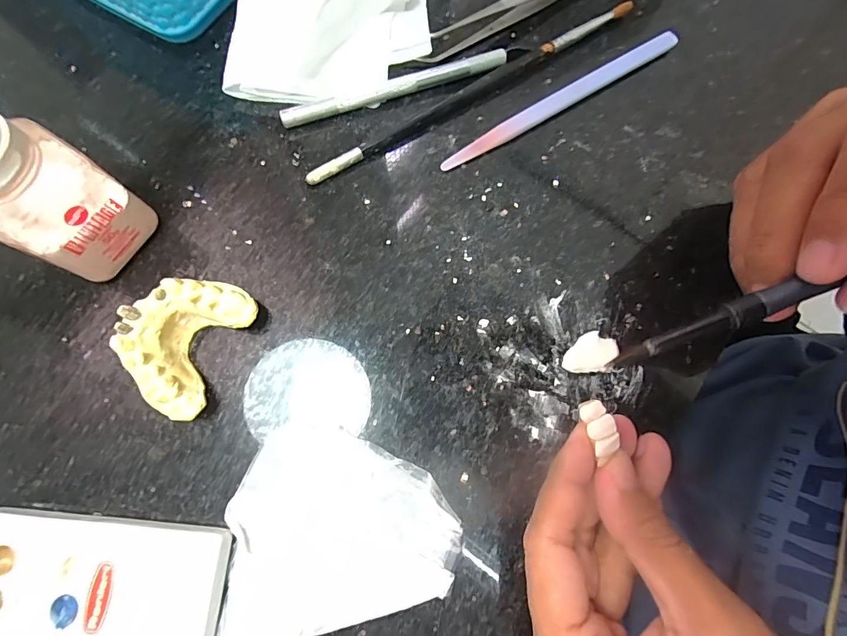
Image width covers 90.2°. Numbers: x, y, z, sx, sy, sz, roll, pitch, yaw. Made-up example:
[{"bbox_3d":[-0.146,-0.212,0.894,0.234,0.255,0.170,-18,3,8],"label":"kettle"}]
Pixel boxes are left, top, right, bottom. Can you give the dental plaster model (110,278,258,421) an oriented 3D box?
[{"bbox_3d":[-0.096,0.009,0.170,0.037,0.025,0.054,25,77,5],"label":"dental plaster model"}]

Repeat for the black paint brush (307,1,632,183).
[{"bbox_3d":[0.026,-0.113,0.208,0.186,0.007,0.008,-32,79,-9],"label":"black paint brush"}]

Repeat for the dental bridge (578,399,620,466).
[{"bbox_3d":[0.061,0.037,0.145,0.010,0.004,0.019,-23,91,-7],"label":"dental bridge"}]

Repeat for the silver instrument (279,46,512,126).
[{"bbox_3d":[-0.014,-0.114,0.206,0.113,0.005,0.007,-17,77,-6],"label":"silver instrument"}]

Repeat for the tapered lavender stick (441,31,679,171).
[{"bbox_3d":[0.069,-0.108,0.210,0.137,0.004,0.011,-32,91,-6],"label":"tapered lavender stick"}]

